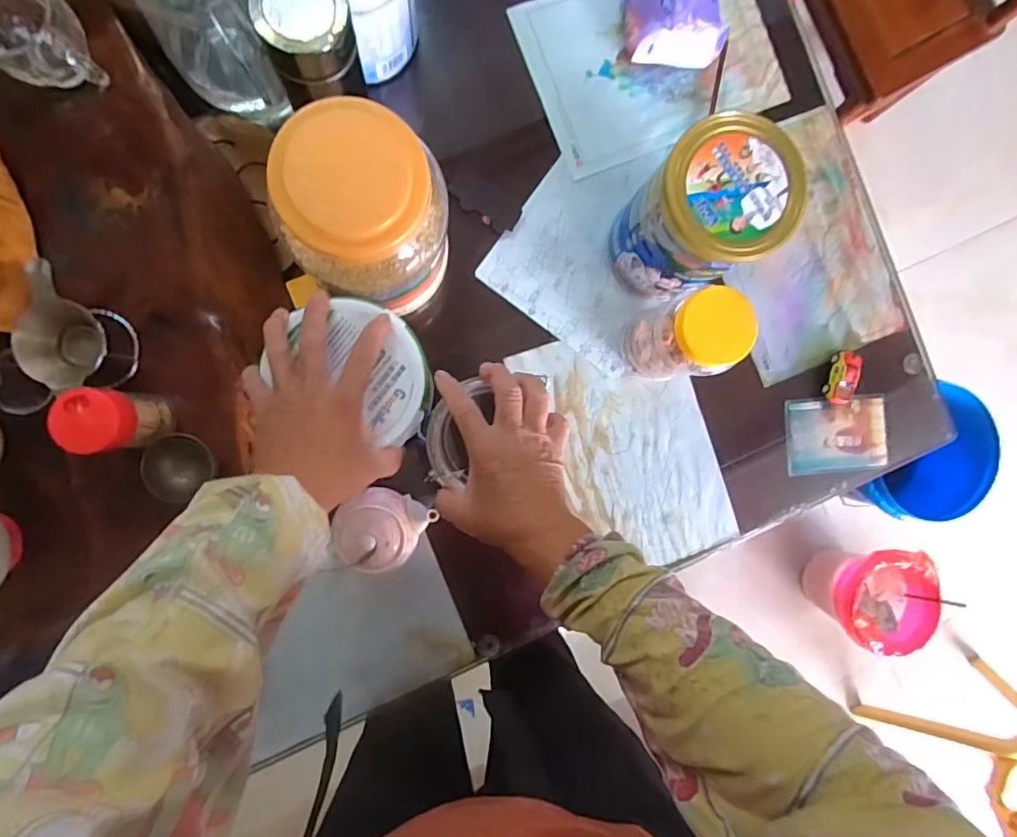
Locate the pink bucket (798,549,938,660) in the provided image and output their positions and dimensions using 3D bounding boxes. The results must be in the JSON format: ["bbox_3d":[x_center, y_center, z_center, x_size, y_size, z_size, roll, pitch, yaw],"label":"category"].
[{"bbox_3d":[0.734,0.352,1.145,0.164,0.211,0.200,25,87,-6],"label":"pink bucket"}]

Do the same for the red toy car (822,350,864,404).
[{"bbox_3d":[0.404,-0.050,0.662,0.025,0.033,0.064,15,88,-7],"label":"red toy car"}]

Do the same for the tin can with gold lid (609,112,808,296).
[{"bbox_3d":[0.185,-0.197,0.556,0.115,0.193,0.116,0,90,-7],"label":"tin can with gold lid"}]

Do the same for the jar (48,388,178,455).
[{"bbox_3d":[-0.328,0.002,0.463,0.048,0.099,0.048,0,90,-7],"label":"jar"}]

